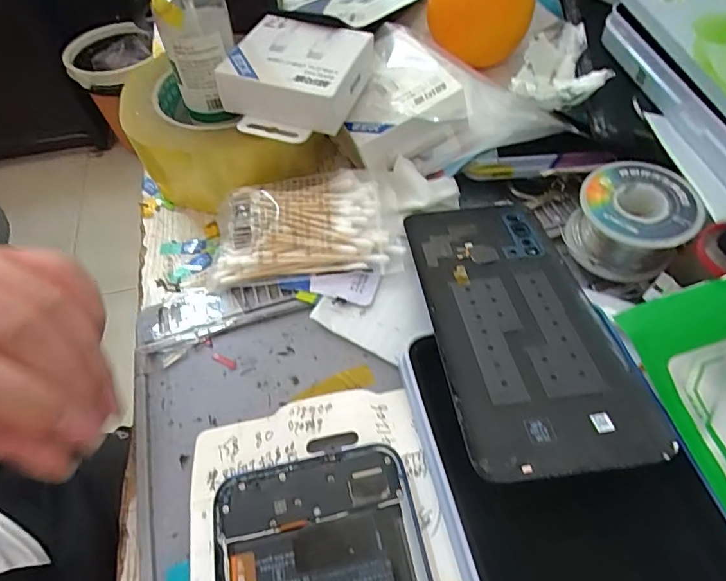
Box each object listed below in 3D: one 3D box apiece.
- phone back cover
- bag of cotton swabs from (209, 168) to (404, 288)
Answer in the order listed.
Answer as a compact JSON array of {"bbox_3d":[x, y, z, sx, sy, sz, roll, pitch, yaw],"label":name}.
[{"bbox_3d":[0.067,0.008,0.213,0.072,0.004,0.154,-6,45,-2],"label":"phone back cover"},{"bbox_3d":[-0.031,-0.035,0.256,0.102,0.020,0.068,-7,57,-3],"label":"bag of cotton swabs"}]

